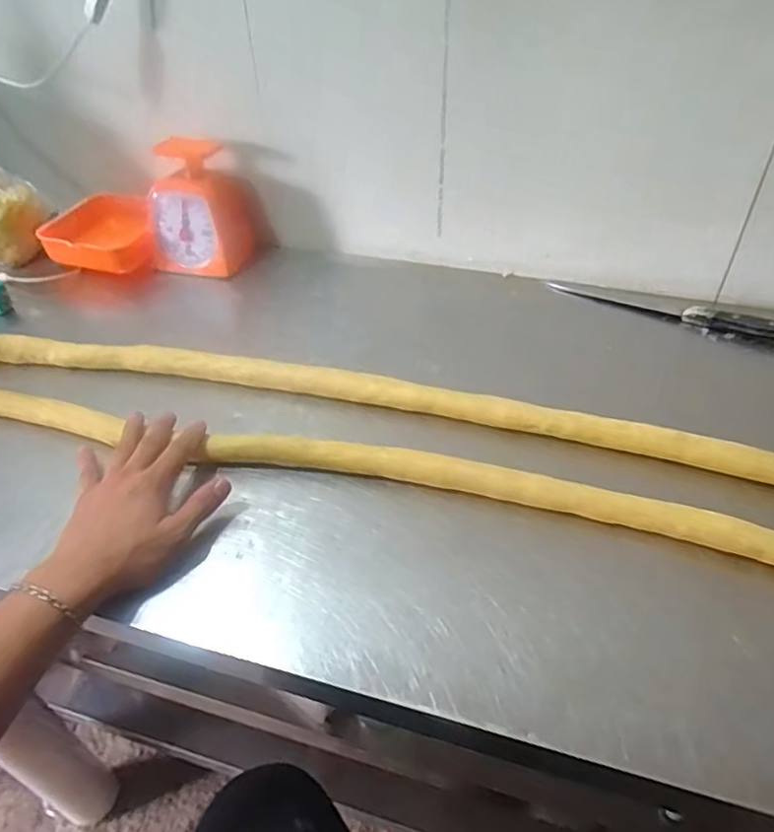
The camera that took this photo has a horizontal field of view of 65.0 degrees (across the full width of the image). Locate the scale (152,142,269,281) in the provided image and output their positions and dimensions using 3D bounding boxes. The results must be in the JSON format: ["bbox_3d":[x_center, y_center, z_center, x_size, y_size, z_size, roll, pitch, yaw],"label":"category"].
[{"bbox_3d":[-0.257,-0.290,0.844,0.108,0.156,0.126,11,43,14],"label":"scale"}]

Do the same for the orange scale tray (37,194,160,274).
[{"bbox_3d":[-0.420,-0.261,0.893,0.143,0.077,0.160,-18,44,-18],"label":"orange scale tray"}]

